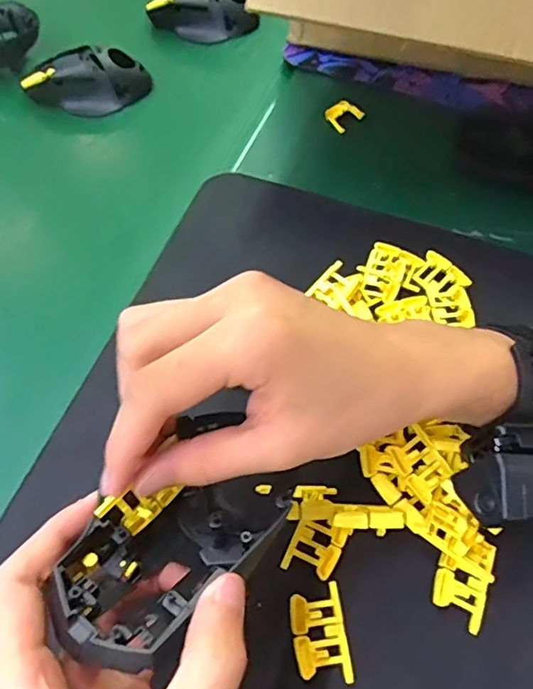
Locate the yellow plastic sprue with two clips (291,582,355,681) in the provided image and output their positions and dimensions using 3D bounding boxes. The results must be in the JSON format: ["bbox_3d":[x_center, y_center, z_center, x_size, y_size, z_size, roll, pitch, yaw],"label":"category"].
[{"bbox_3d":[0.026,0.143,0.264,0.027,0.008,0.041,-7,59,-2],"label":"yellow plastic sprue with two clips"}]

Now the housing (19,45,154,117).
[{"bbox_3d":[-0.164,-0.244,0.490,0.107,0.037,0.056,6,59,6],"label":"housing"}]

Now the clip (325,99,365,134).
[{"bbox_3d":[0.066,-0.199,0.457,0.027,0.011,0.024,-39,65,-19],"label":"clip"}]

